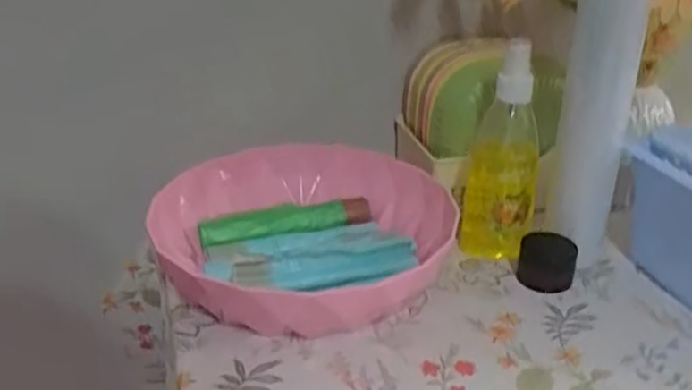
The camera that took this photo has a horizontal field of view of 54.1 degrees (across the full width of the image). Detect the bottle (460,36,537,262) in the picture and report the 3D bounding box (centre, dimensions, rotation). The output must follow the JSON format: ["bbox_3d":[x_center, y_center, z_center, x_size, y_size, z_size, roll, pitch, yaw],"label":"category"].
[{"bbox_3d":[0.129,-0.032,0.555,0.055,0.181,0.037,4,26,6],"label":"bottle"}]

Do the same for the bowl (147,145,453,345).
[{"bbox_3d":[-0.024,0.036,0.551,0.231,0.063,0.228,1,26,0],"label":"bowl"}]

